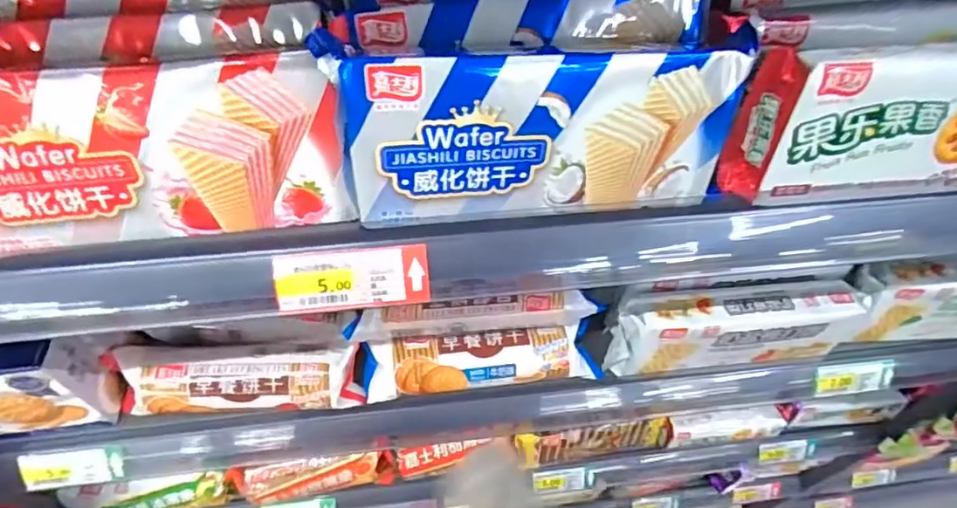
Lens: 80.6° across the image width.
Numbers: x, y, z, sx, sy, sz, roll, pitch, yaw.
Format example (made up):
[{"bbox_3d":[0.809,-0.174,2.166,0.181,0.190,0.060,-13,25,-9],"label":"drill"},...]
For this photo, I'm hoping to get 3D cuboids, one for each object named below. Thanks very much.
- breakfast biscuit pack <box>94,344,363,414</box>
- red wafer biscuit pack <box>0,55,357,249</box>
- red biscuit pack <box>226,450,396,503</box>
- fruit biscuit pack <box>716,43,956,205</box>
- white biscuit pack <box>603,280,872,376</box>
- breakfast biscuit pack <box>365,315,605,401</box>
[{"bbox_3d":[-0.232,0.118,0.534,0.232,0.055,0.062,-1,54,-3],"label":"breakfast biscuit pack"},{"bbox_3d":[-0.193,-0.062,0.323,0.228,0.099,0.045,-4,33,-7],"label":"red wafer biscuit pack"},{"bbox_3d":[-0.207,0.280,0.710,0.193,0.042,0.036,-7,54,-7],"label":"red biscuit pack"},{"bbox_3d":[0.281,-0.083,0.358,0.231,0.088,0.037,-5,54,-5],"label":"fruit biscuit pack"},{"bbox_3d":[0.254,0.073,0.558,0.236,0.086,0.044,-4,54,-5],"label":"white biscuit pack"},{"bbox_3d":[0.003,0.102,0.547,0.224,0.042,0.050,-6,54,-6],"label":"breakfast biscuit pack"}]

